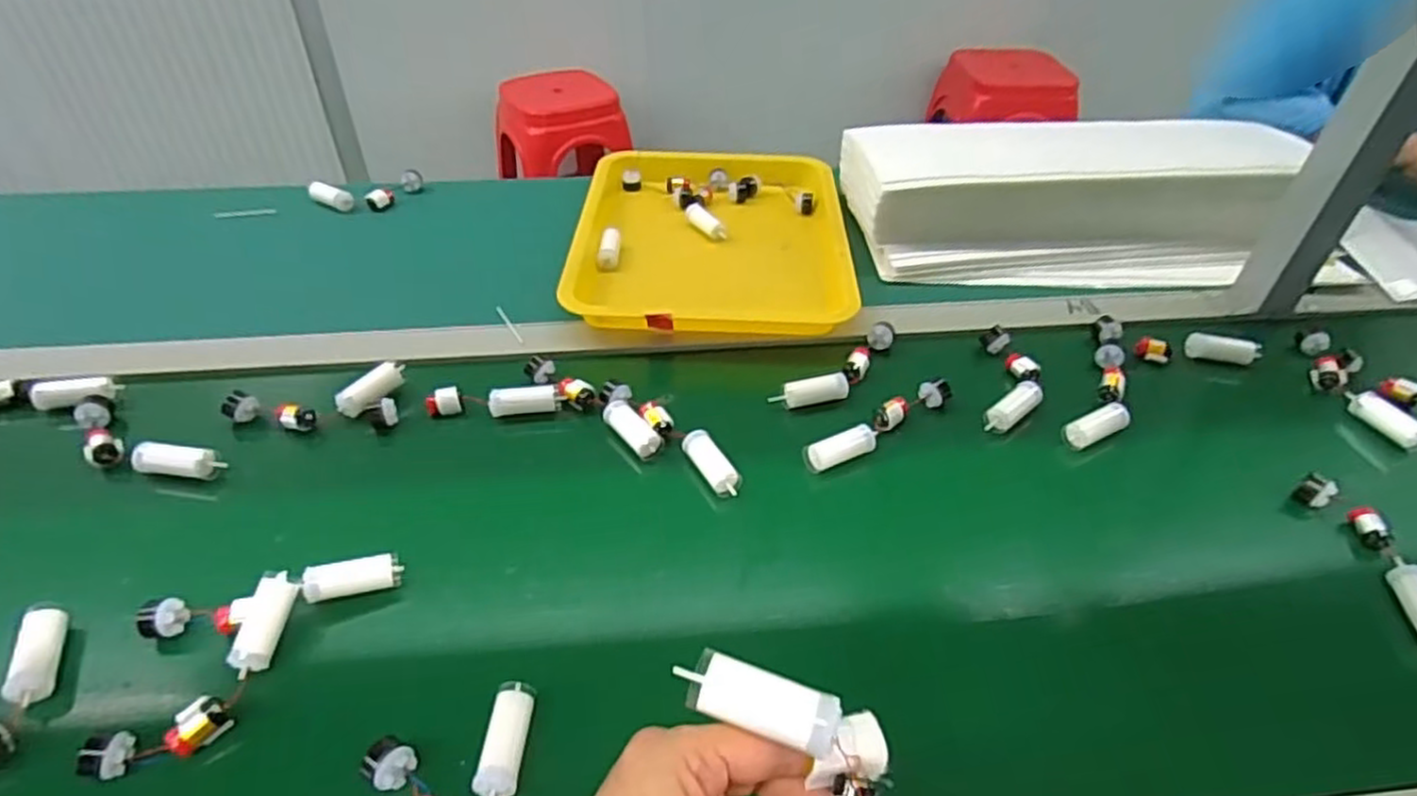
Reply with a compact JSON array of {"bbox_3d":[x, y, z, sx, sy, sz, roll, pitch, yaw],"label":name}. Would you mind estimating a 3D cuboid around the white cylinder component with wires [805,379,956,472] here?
[{"bbox_3d":[0.134,0.019,0.579,0.140,0.022,0.029,-26,46,-28],"label":"white cylinder component with wires"}]

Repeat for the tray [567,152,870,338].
[{"bbox_3d":[0.004,-0.166,0.766,0.257,0.047,0.311,1,40,1],"label":"tray"}]

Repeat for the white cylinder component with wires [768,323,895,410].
[{"bbox_3d":[0.114,-0.023,0.627,0.130,0.020,0.037,-29,48,-30],"label":"white cylinder component with wires"}]

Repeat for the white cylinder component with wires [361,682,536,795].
[{"bbox_3d":[-0.123,0.181,0.386,0.062,0.017,0.082,29,48,30],"label":"white cylinder component with wires"}]

